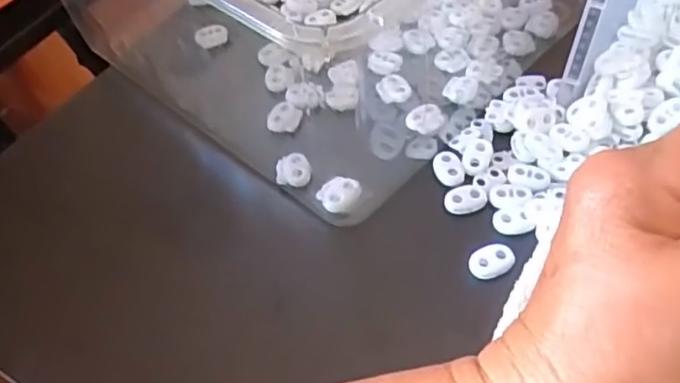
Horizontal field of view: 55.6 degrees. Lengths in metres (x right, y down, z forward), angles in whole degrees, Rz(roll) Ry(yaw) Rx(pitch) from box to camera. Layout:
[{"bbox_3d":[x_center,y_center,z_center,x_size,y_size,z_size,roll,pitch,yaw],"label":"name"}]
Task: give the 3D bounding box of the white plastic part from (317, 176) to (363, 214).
[{"bbox_3d":[0.000,0.001,0.350,0.021,0.006,0.019,-32,55,-20],"label":"white plastic part"}]

